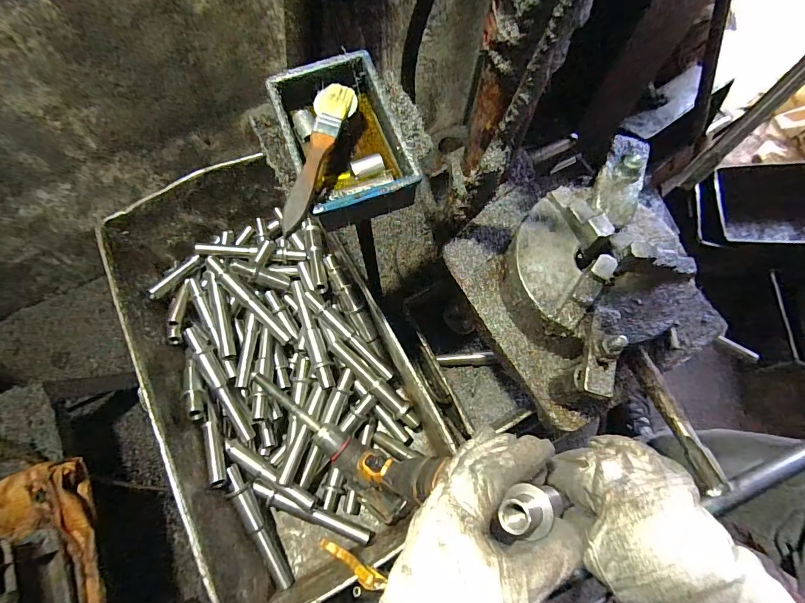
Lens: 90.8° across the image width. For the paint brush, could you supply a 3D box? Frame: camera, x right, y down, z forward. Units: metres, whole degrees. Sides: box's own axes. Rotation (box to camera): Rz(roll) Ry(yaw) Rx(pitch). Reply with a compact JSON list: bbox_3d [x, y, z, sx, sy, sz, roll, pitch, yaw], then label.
[{"bbox_3d":[-0.074,-0.124,0.329,0.032,0.021,0.159,15,70,3],"label":"paint brush"}]

